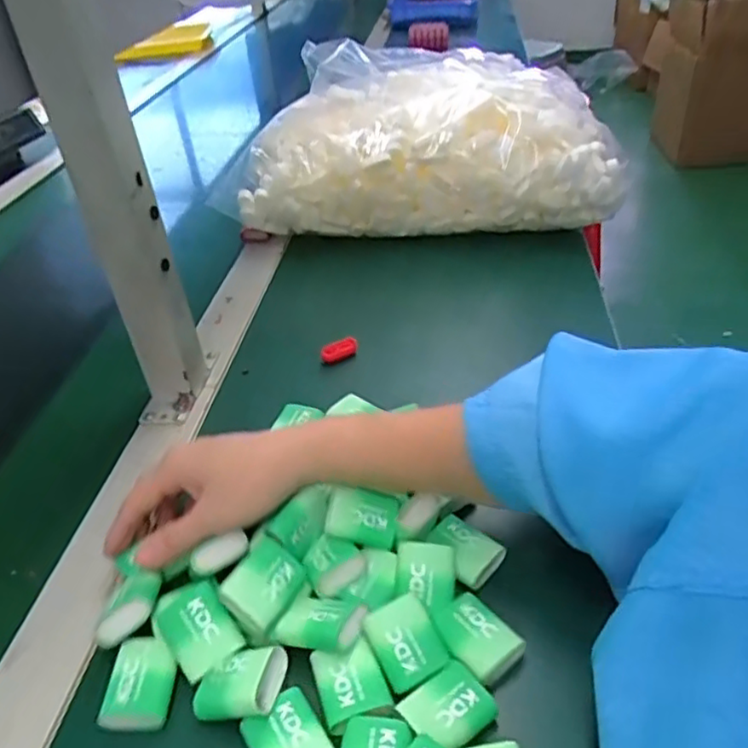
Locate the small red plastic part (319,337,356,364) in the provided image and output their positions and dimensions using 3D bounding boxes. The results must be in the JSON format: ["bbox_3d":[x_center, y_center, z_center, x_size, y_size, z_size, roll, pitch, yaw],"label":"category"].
[{"bbox_3d":[-0.032,-0.022,0.594,0.033,0.016,0.014,-21,40,-19],"label":"small red plastic part"}]

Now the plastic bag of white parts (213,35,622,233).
[{"bbox_3d":[0.053,-0.266,0.753,0.415,0.173,0.181,-2,38,4],"label":"plastic bag of white parts"}]

